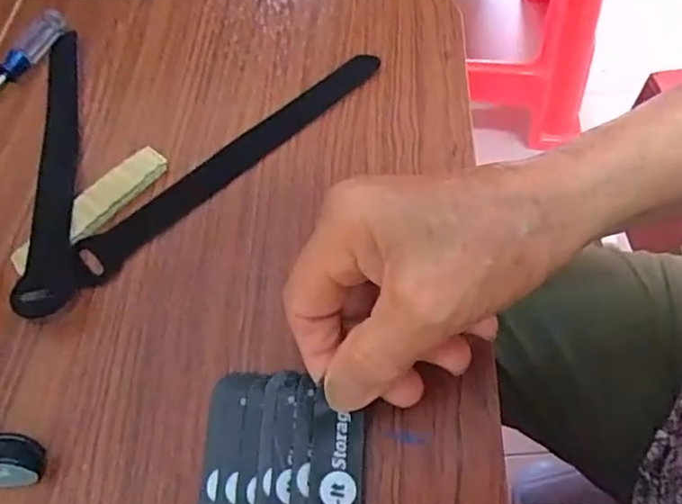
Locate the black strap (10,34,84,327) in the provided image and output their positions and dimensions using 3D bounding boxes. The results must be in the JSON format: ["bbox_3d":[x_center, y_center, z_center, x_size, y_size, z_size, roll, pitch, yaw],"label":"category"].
[{"bbox_3d":[-0.149,-0.054,0.312,0.023,0.014,0.196,-12,58,-3],"label":"black strap"}]

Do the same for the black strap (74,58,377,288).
[{"bbox_3d":[-0.054,-0.051,0.309,0.194,0.004,0.021,-40,64,-19],"label":"black strap"}]

